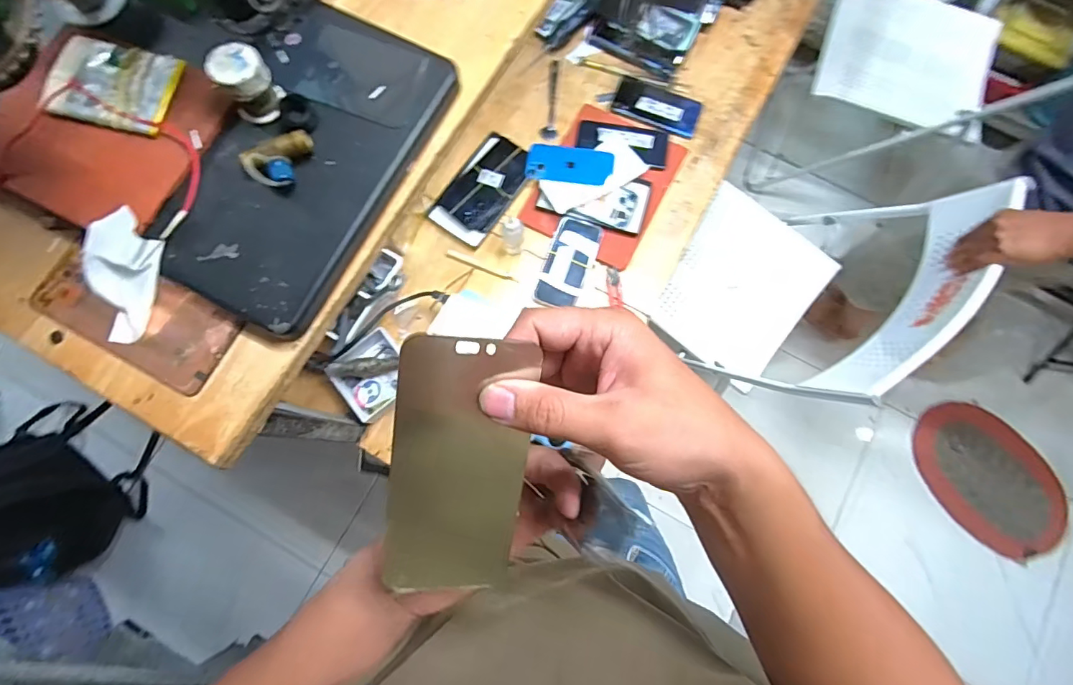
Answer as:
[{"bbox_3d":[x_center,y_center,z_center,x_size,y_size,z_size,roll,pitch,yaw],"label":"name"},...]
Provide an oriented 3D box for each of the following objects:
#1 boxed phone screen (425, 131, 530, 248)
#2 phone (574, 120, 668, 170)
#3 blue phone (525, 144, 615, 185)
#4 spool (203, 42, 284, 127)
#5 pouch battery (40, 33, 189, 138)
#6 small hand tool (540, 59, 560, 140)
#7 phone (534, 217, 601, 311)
[{"bbox_3d":[-0.088,-0.258,0.822,0.098,0.017,0.186,35,80,7],"label":"boxed phone screen"},{"bbox_3d":[0.148,-0.343,0.836,0.153,0.005,0.069,13,78,3],"label":"phone"},{"bbox_3d":[0.057,-0.300,0.827,0.142,0.010,0.064,8,78,2],"label":"blue phone"},{"bbox_3d":[-0.214,-0.192,0.366,0.038,0.045,0.035,-37,80,-7],"label":"spool"},{"bbox_3d":[-0.326,-0.198,0.378,0.092,0.014,0.067,15,78,4],"label":"pouch battery"},{"bbox_3d":[0.025,-0.431,0.873,0.028,0.017,0.150,3,77,1],"label":"small hand tool"},{"bbox_3d":[0.052,-0.130,0.805,0.075,0.009,0.148,20,85,-3],"label":"phone"}]

